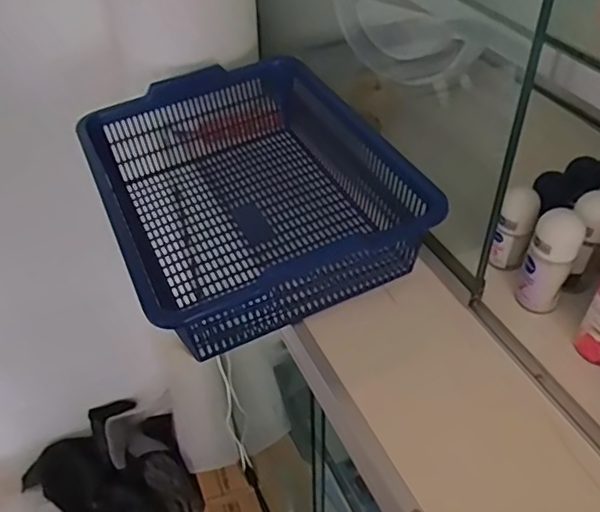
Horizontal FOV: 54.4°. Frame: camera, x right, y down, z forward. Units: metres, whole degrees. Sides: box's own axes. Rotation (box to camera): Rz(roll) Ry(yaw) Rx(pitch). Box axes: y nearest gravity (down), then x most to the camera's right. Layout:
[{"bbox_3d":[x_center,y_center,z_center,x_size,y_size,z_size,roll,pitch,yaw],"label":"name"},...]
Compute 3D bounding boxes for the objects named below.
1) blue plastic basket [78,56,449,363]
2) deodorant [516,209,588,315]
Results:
[{"bbox_3d":[-0.050,-0.065,0.606,0.272,0.111,0.336,-21,47,-16],"label":"blue plastic basket"},{"bbox_3d":[0.219,0.006,0.511,0.037,0.090,0.040,-2,45,2],"label":"deodorant"}]

